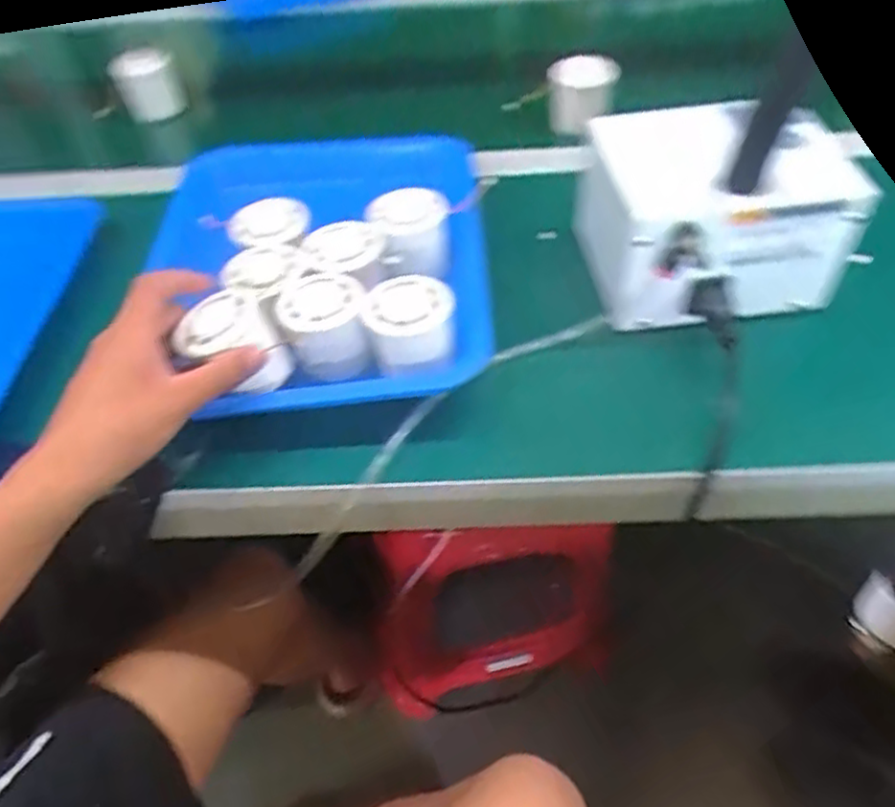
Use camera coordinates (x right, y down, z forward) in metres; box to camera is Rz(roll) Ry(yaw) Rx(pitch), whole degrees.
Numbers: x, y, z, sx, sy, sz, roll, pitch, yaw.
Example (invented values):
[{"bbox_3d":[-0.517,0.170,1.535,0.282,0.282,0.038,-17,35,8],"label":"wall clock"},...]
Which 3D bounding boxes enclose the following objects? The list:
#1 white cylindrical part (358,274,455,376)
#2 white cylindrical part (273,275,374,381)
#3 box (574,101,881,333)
[{"bbox_3d":[-0.025,-0.052,0.481,0.059,0.040,0.060,-13,50,-6],"label":"white cylindrical part"},{"bbox_3d":[-0.085,-0.056,0.503,0.057,0.050,0.060,-11,49,-5],"label":"white cylindrical part"},{"bbox_3d":[0.197,-0.140,0.531,0.170,0.097,0.146,-3,49,2],"label":"box"}]

